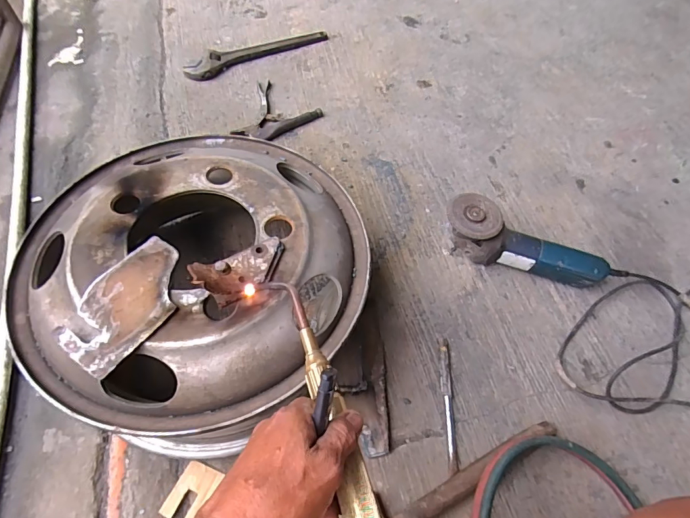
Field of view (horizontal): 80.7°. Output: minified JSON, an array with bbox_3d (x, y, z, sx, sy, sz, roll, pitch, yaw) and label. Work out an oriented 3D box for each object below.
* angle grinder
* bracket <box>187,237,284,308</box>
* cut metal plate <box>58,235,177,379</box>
[{"bbox_3d":[0.306,-0.027,0.705,0.272,0.101,0.084,12,59,4],"label":"angle grinder"},{"bbox_3d":[-0.113,0.009,0.449,0.110,0.035,0.056,-26,64,-18],"label":"bracket"},{"bbox_3d":[-0.231,0.045,0.436,0.091,0.013,0.144,30,62,14],"label":"cut metal plate"}]

